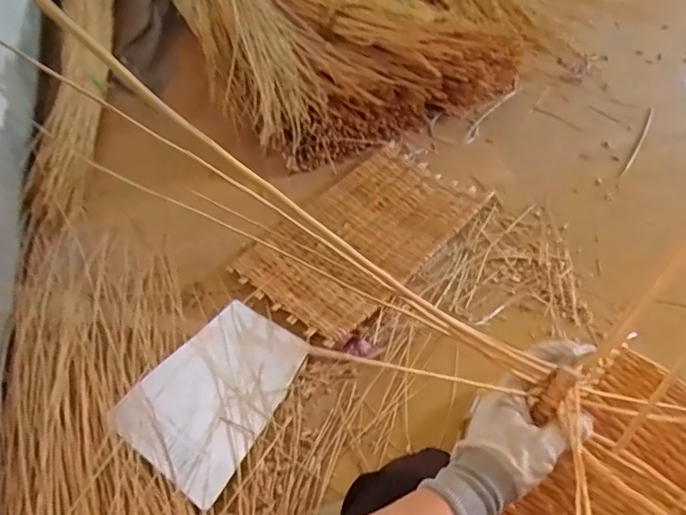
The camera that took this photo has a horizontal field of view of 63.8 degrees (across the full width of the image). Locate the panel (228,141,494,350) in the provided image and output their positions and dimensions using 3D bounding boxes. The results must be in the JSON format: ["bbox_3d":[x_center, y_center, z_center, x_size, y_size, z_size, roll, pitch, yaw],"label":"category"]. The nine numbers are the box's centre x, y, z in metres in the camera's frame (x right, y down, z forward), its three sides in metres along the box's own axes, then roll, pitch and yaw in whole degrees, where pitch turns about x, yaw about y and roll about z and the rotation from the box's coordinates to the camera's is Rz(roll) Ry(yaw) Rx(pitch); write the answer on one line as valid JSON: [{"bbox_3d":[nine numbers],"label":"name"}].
[{"bbox_3d":[0.042,-0.056,1.269,0.325,0.043,0.549,34,60,28],"label":"panel"}]

